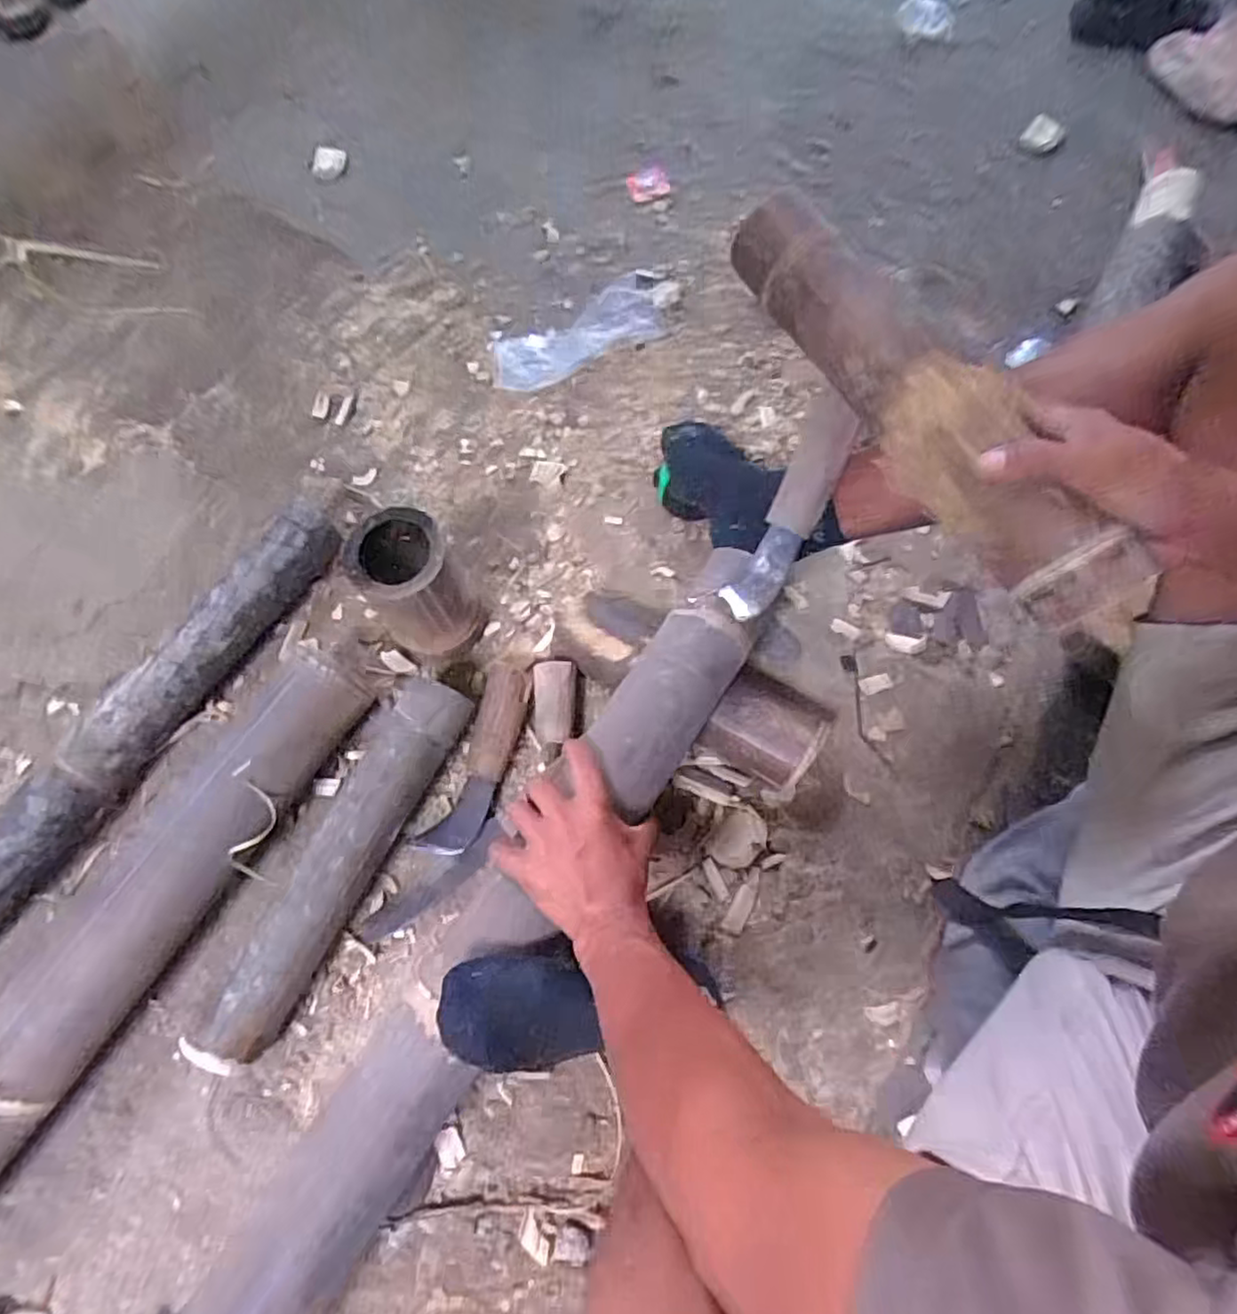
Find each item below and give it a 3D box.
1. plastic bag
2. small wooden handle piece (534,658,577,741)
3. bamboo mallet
[{"bbox_3d":[-0.042,-0.418,0.866,0.261,0.041,0.103,-24,71,-7],"label":"plastic bag"},{"bbox_3d":[-0.066,0.044,0.686,0.042,0.024,0.080,1,88,-20],"label":"small wooden handle piece"},{"bbox_3d":[0.189,-0.166,0.435,0.061,0.058,0.356,-28,71,-8],"label":"bamboo mallet"}]

